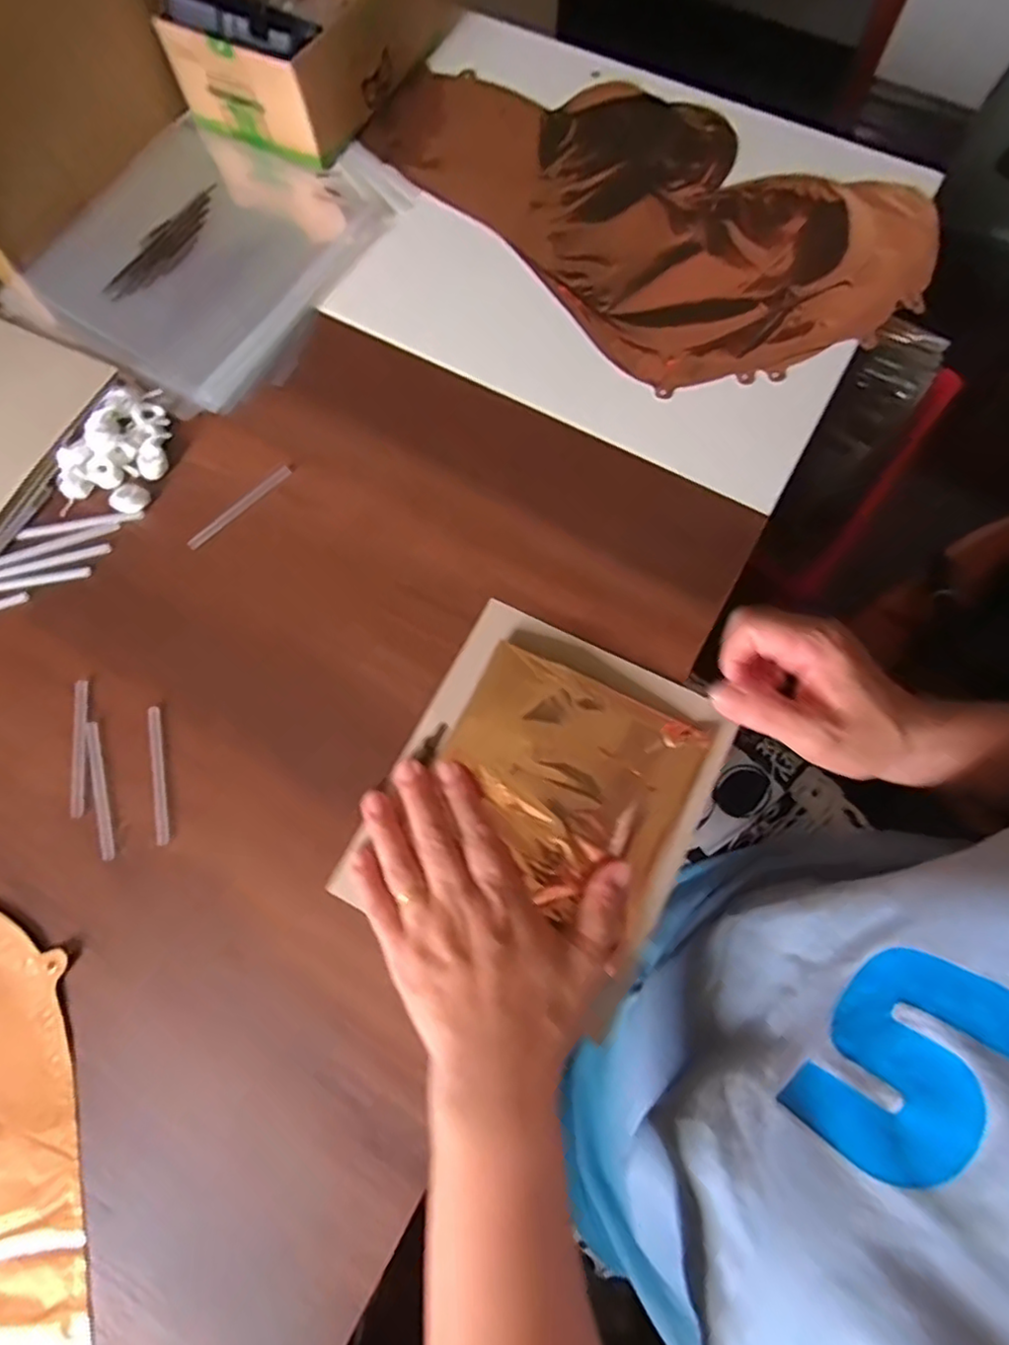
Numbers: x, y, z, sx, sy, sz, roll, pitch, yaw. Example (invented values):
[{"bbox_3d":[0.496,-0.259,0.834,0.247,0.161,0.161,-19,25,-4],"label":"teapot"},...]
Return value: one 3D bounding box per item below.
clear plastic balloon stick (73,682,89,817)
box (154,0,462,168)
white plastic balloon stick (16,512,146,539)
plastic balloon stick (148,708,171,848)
[{"bbox_3d":[-0.250,0.044,0.366,0.008,0.004,0.080,-9,73,-1],"label":"clear plastic balloon stick"},{"bbox_3d":[-0.153,-0.508,0.490,0.128,0.082,0.189,28,76,10],"label":"box"},{"bbox_3d":[-0.278,-0.097,0.411,0.081,0.004,0.008,-10,73,-1],"label":"white plastic balloon stick"},{"bbox_3d":[-0.201,0.059,0.363,0.008,0.004,0.080,-14,73,-2],"label":"plastic balloon stick"}]

